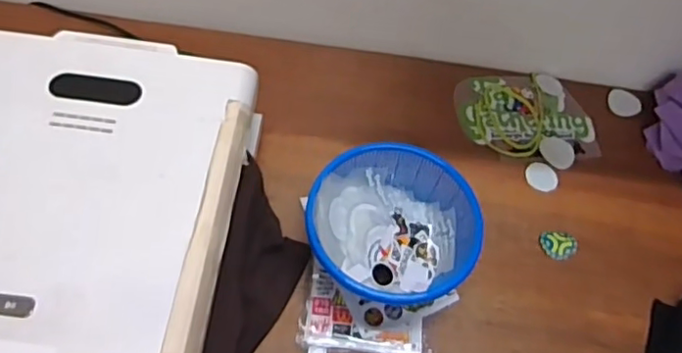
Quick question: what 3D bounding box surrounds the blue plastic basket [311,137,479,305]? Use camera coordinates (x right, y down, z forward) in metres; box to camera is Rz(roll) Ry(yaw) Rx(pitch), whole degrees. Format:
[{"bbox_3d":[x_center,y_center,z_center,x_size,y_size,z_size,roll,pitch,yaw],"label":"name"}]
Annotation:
[{"bbox_3d":[0.069,0.076,0.848,0.225,0.150,0.218,-1,60,-7],"label":"blue plastic basket"}]

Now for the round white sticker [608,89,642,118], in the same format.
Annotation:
[{"bbox_3d":[0.521,-0.134,1.097,0.056,0.004,0.069,9,53,11],"label":"round white sticker"}]

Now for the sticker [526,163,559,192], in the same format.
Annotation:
[{"bbox_3d":[0.339,0.000,1.002,0.054,0.004,0.053,3,60,-5],"label":"sticker"}]

